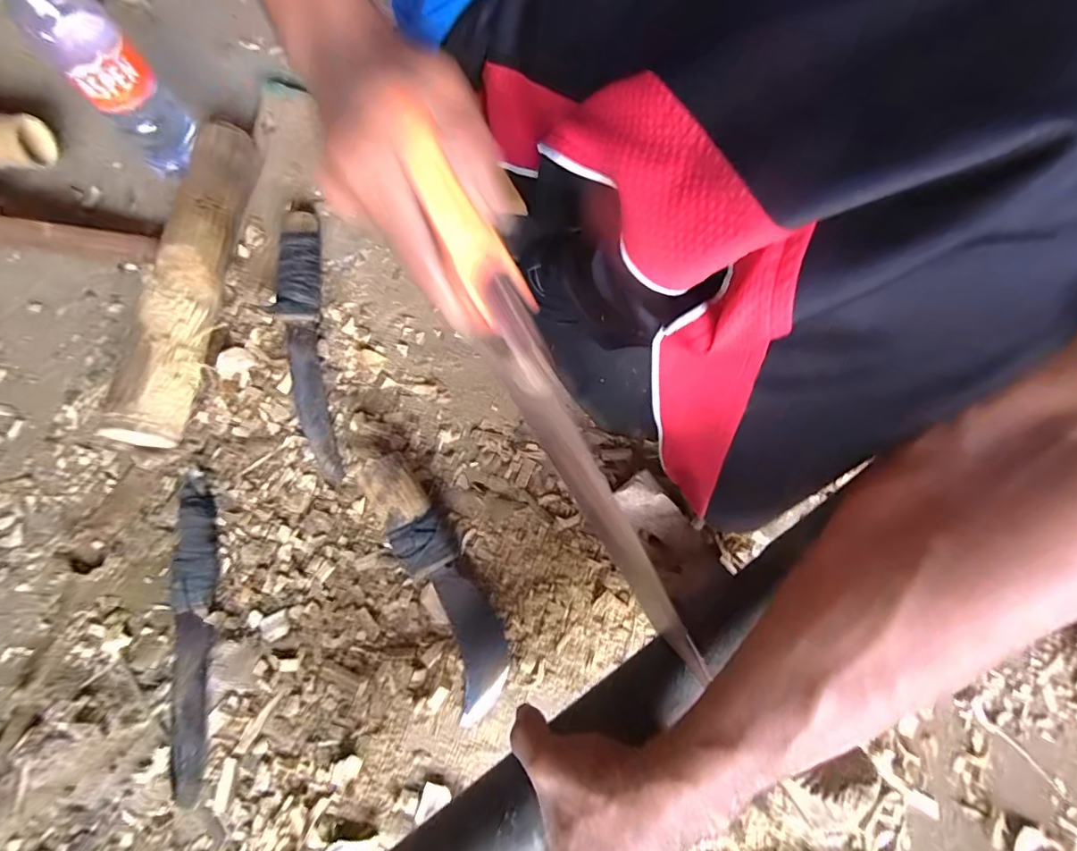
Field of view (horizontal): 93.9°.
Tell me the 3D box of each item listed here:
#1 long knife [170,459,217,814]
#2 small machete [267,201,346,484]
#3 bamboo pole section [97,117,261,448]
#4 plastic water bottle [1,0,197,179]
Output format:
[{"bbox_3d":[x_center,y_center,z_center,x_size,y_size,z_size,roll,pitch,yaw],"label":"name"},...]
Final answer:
[{"bbox_3d":[-0.313,0.179,0.448,0.040,0.023,0.275,-8,73,-3],"label":"long knife"},{"bbox_3d":[-0.249,-0.092,0.530,0.048,0.034,0.300,-10,73,-3],"label":"small machete"},{"bbox_3d":[-0.361,-0.156,0.532,0.051,0.067,0.360,4,73,1],"label":"bamboo pole section"},{"bbox_3d":[-0.422,-0.348,0.491,0.067,0.238,0.063,-44,78,-12],"label":"plastic water bottle"}]

